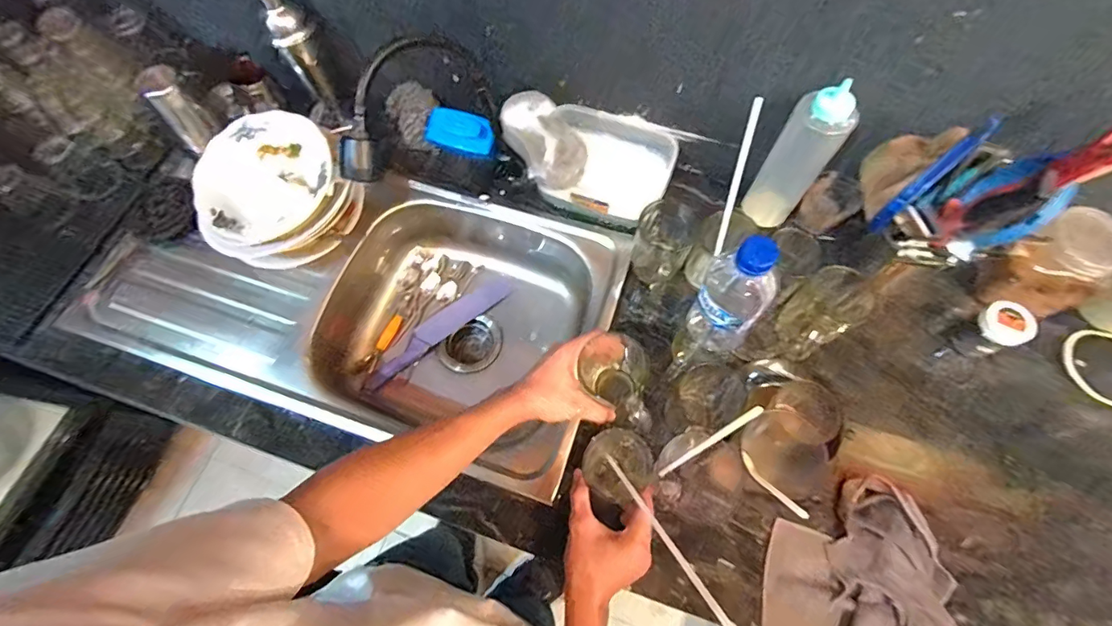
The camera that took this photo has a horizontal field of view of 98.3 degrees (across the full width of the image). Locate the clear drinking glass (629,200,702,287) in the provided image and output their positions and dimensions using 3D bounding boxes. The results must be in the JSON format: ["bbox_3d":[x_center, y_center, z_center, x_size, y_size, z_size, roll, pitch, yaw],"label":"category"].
[{"bbox_3d":[0.148,-0.095,0.674,0.078,0.094,0.082,0,68,1],"label":"clear drinking glass"}]

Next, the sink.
[{"bbox_3d":[-0.275,-0.027,0.786,0.712,0.201,0.391,17,70,7],"label":"sink"}]

